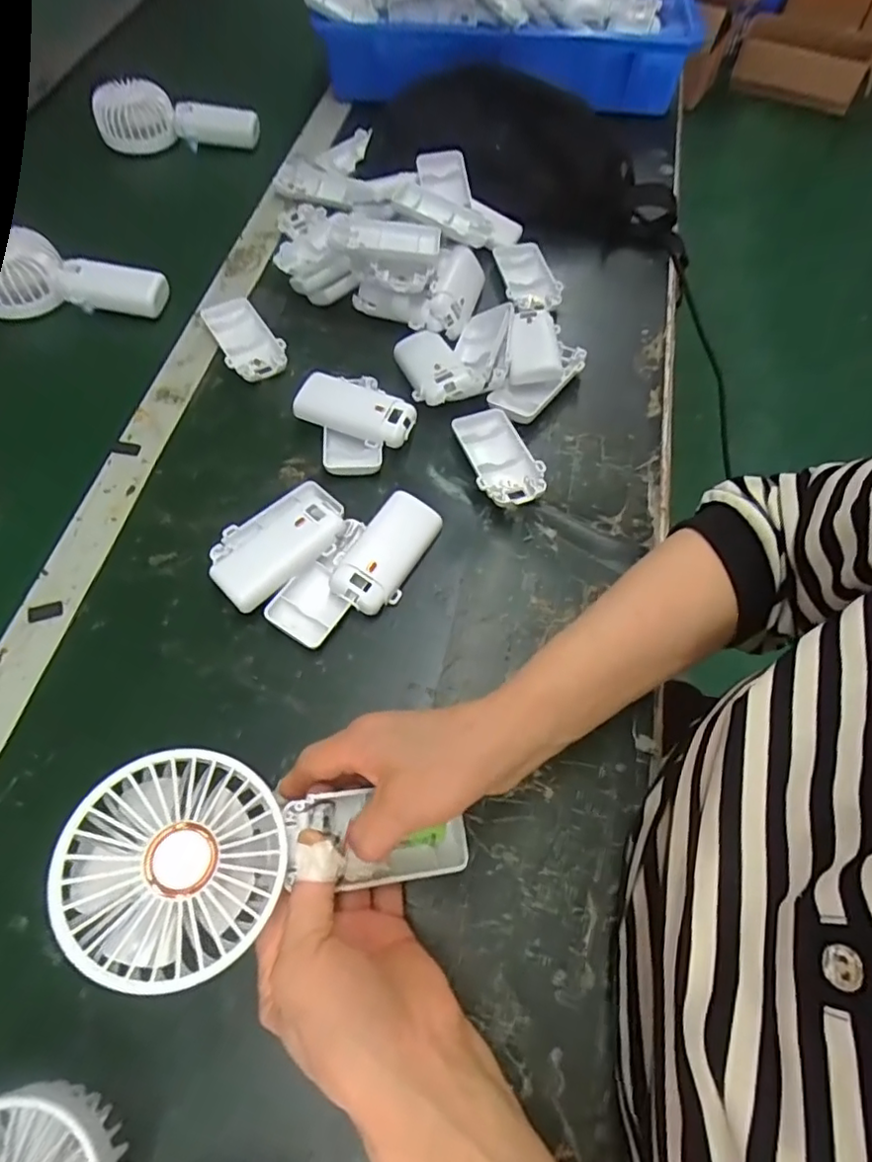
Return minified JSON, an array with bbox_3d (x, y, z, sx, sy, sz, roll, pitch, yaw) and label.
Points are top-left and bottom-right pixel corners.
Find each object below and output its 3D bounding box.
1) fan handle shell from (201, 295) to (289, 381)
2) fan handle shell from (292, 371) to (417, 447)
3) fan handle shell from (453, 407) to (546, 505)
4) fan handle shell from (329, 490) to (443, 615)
[{"bbox_3d":[-0.171,-0.219,0.530,0.051,0.014,0.101,-25,66,-12],"label":"fan handle shell"},{"bbox_3d":[-0.062,-0.138,0.467,0.092,0.021,0.045,20,65,9],"label":"fan handle shell"},{"bbox_3d":[0.048,-0.097,0.451,0.046,0.019,0.095,-19,65,-10],"label":"fan handle shell"},{"bbox_3d":[-0.034,-0.022,0.409,0.045,0.026,0.091,24,66,11],"label":"fan handle shell"}]

